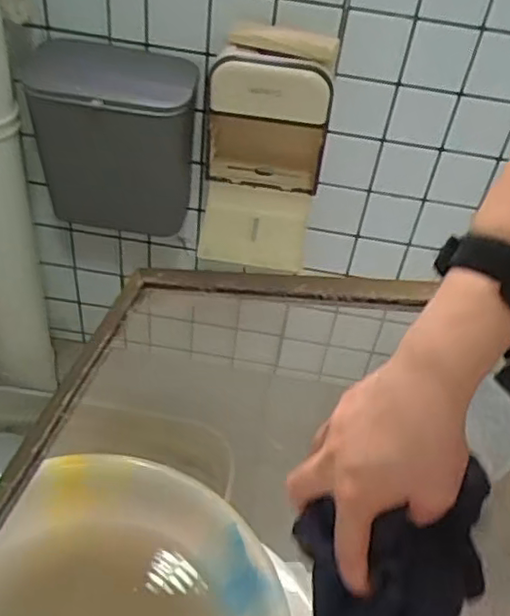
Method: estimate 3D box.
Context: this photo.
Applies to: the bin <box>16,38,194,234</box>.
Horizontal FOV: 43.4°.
[{"bbox_3d":[-0.224,-0.246,1.046,0.246,0.312,0.143,5,43,-4],"label":"bin"}]

